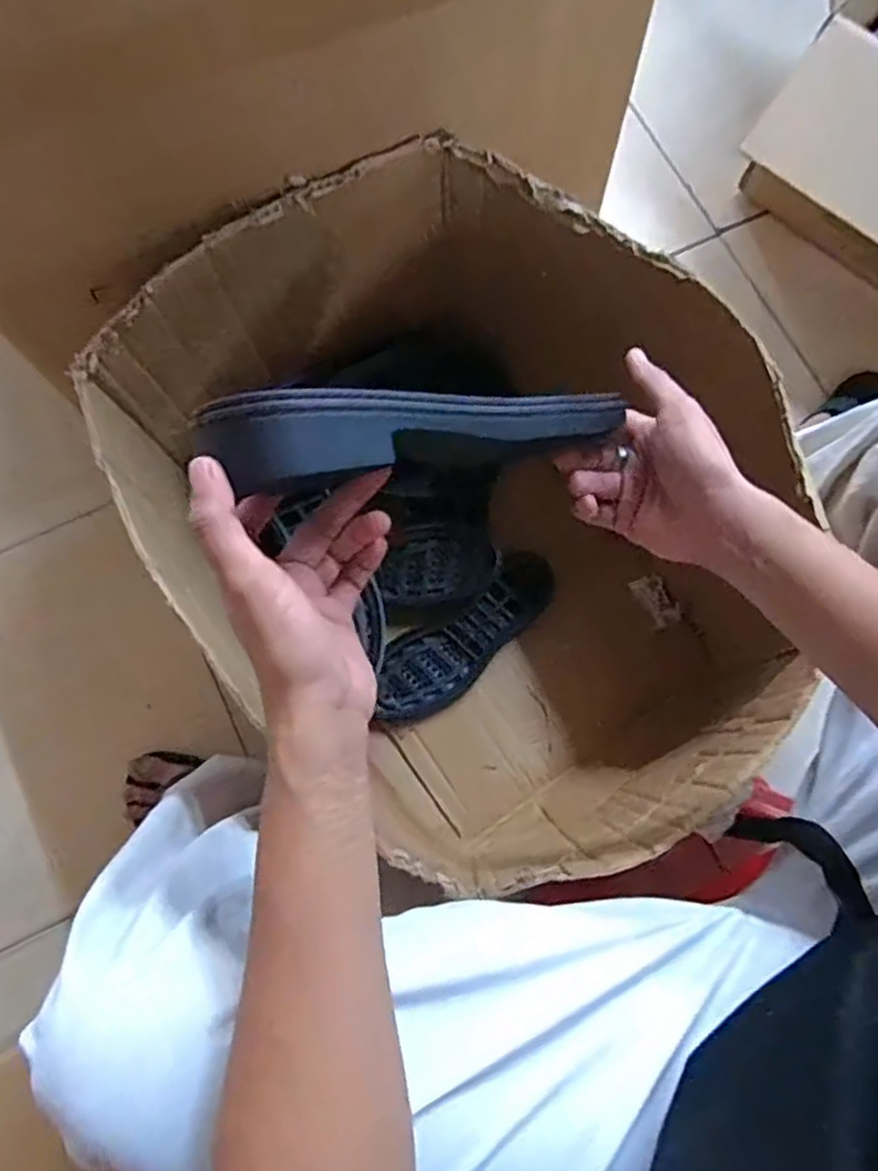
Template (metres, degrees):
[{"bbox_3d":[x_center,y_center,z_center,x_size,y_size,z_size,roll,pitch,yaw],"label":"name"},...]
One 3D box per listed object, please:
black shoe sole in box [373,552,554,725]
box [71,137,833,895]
[{"bbox_3d":[0.025,0.061,0.805,0.255,0.030,0.089,-38,79,-9],"label":"black shoe sole in box"},{"bbox_3d":[0.032,-0.047,0.681,0.432,0.343,0.556,-38,79,-9],"label":"box"}]

